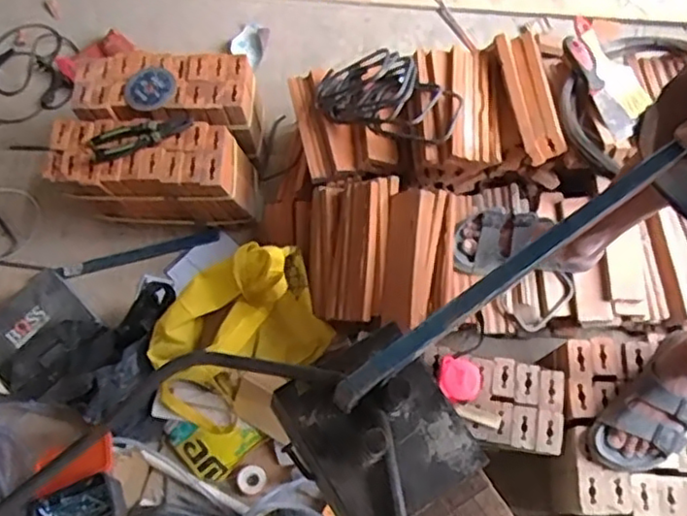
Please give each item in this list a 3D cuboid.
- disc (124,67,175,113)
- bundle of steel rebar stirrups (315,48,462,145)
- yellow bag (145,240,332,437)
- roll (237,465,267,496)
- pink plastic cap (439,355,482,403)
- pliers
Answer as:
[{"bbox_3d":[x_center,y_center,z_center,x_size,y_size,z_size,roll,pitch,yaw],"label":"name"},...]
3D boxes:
[{"bbox_3d":[-0.376,-0.327,1.280,0.098,0.008,0.087,-33,80,-8],"label":"disc"},{"bbox_3d":[0.080,-0.297,1.176,0.270,0.078,0.162,21,72,9],"label":"bundle of steel rebar stirrups"},{"bbox_3d":[-0.197,0.141,1.198,0.344,0.170,0.241,-35,73,-10],"label":"yellow bag"},{"bbox_3d":[-0.173,0.419,1.243,0.051,0.015,0.053,0,70,1],"label":"roll"},{"bbox_3d":[0.186,0.194,1.048,0.066,0.031,0.070,0,70,1],"label":"pink plastic cap"},{"bbox_3d":[-0.384,-0.236,1.246,0.193,0.020,0.063,-21,71,-6],"label":"pliers"}]

